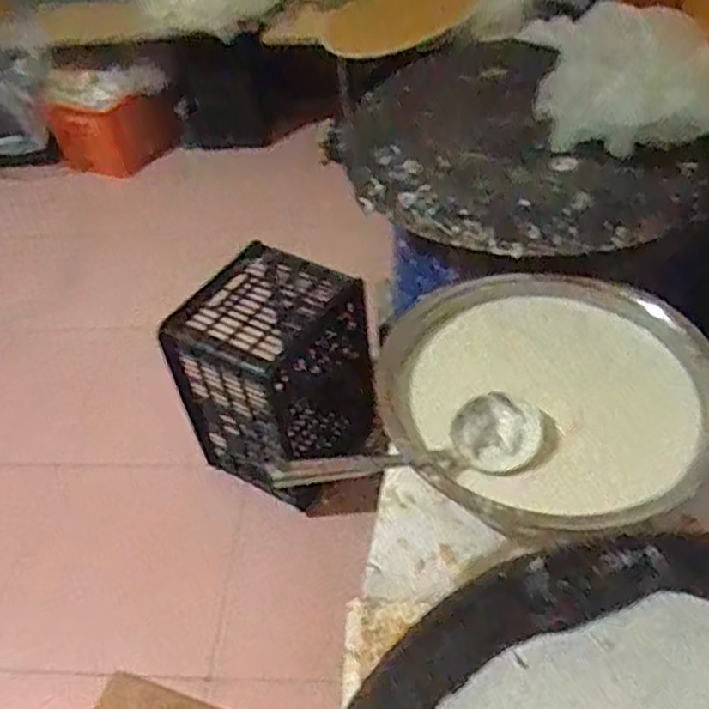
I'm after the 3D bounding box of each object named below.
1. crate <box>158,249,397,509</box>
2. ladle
[{"bbox_3d":[-0.161,0.063,1.566,0.345,0.503,0.323,16,51,22],"label":"crate"},{"bbox_3d":[0.092,0.111,0.788,0.322,0.067,0.105,-7,43,-27],"label":"ladle"}]

